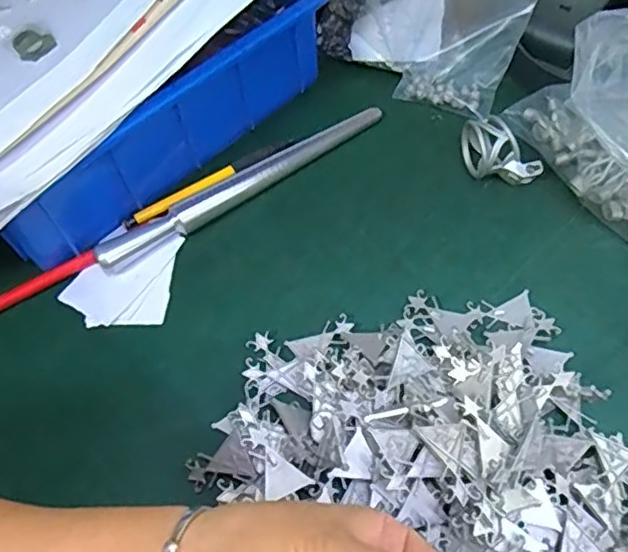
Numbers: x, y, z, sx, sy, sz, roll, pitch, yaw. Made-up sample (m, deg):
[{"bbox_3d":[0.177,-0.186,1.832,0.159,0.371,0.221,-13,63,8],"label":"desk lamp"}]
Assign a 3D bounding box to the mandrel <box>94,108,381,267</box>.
[{"bbox_3d":[-0.049,-0.068,0.442,0.230,0.020,0.019,-31,61,-15],"label":"mandrel"}]

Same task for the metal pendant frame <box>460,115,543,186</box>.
[{"bbox_3d":[0.128,-0.085,0.428,0.061,0.042,0.025,32,65,22],"label":"metal pendant frame"}]

